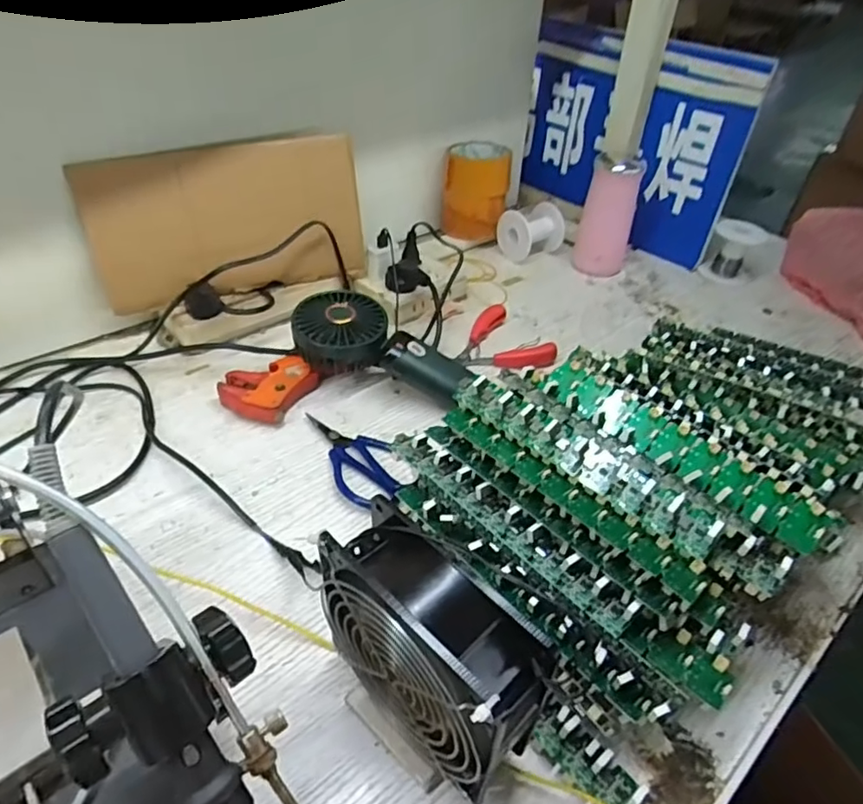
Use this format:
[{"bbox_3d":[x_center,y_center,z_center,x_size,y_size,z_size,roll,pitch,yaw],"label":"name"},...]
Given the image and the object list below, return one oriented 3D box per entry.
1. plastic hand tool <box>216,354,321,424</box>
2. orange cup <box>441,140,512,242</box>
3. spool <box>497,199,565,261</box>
[{"bbox_3d":[-0.155,-0.016,0.556,0.069,0.019,0.078,18,43,15],"label":"plastic hand tool"},{"bbox_3d":[0.058,-0.281,0.796,0.083,0.099,0.078,8,41,3],"label":"orange cup"},{"bbox_3d":[0.133,-0.230,0.792,0.076,0.055,0.068,-18,46,-24],"label":"spool"}]

